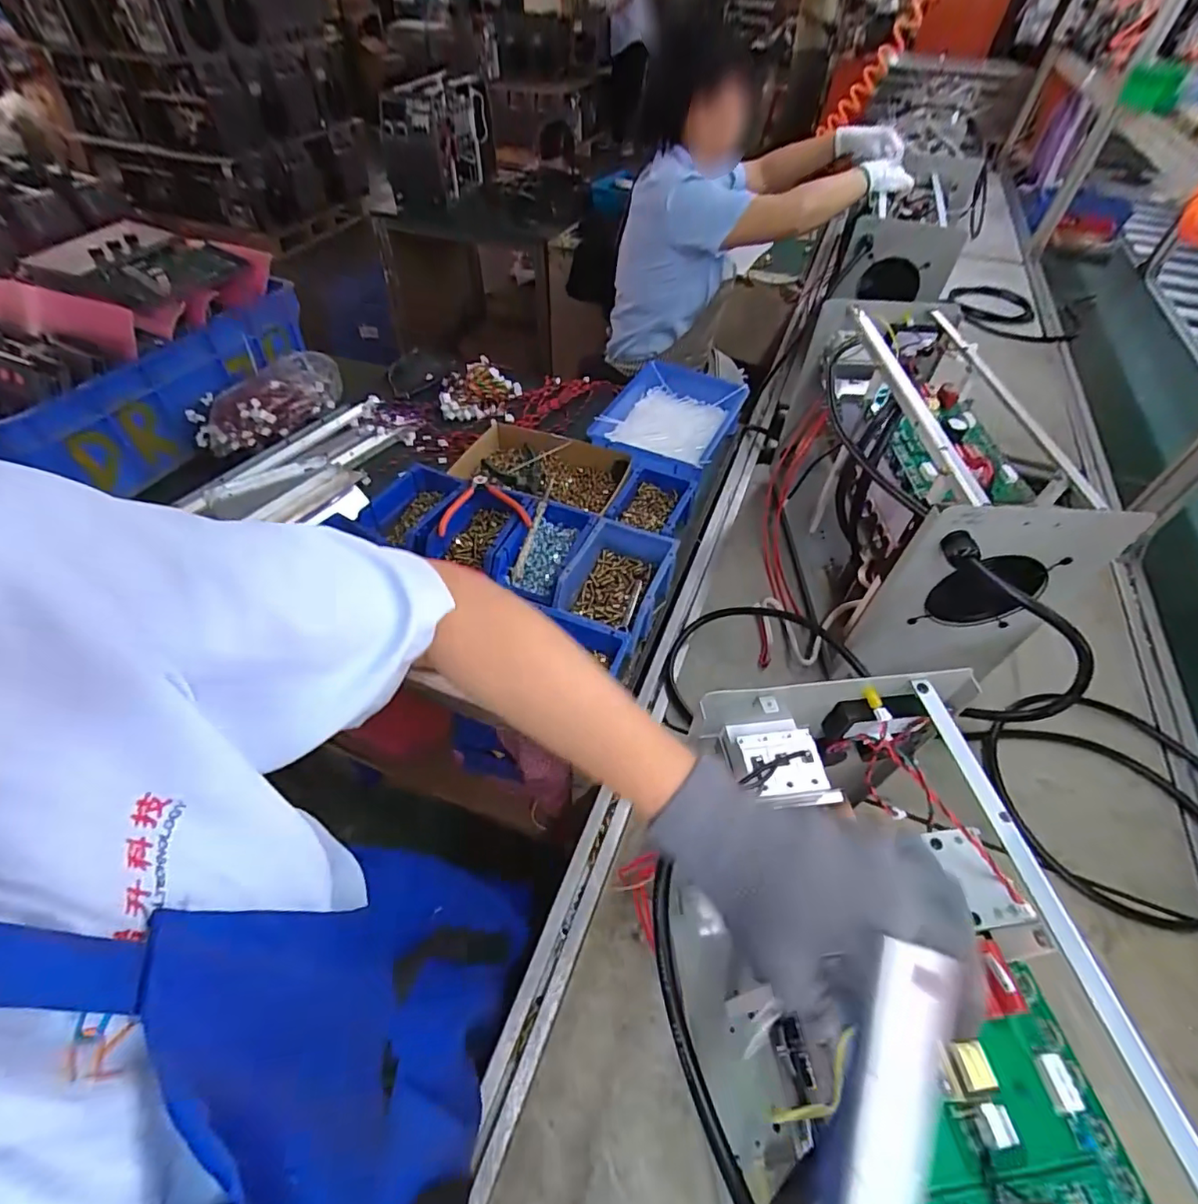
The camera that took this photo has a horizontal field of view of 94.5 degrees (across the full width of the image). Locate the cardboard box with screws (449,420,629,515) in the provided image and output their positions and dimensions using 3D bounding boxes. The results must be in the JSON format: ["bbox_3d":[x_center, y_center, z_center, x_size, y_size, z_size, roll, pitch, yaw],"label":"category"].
[{"bbox_3d":[-0.101,-0.214,0.927,0.291,0.056,0.164,18,52,13],"label":"cardboard box with screws"}]

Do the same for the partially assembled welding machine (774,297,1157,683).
[{"bbox_3d":[0.409,-0.158,0.767,0.227,0.298,0.494,2,50,0],"label":"partially assembled welding machine"}]

